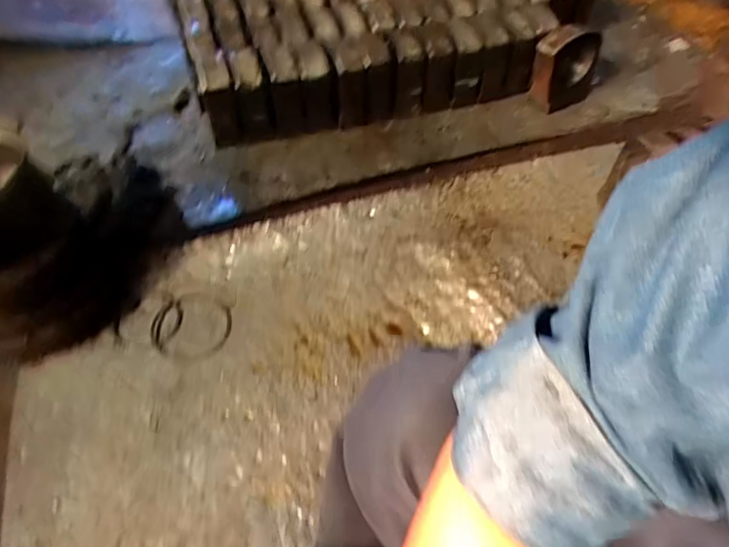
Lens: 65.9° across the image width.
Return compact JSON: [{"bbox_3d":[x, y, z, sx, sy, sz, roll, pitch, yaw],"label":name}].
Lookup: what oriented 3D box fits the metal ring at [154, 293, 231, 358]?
[{"bbox_3d":[-0.303,0.089,0.993,0.131,0.009,0.133,-3,52,3],"label":"metal ring"}]

